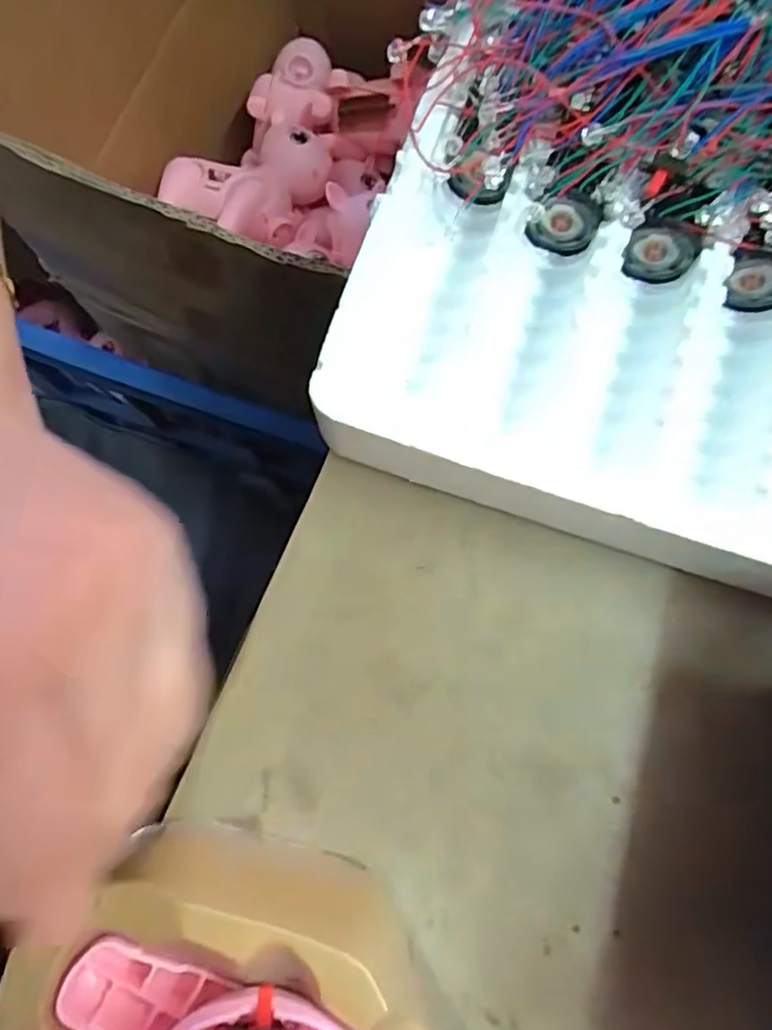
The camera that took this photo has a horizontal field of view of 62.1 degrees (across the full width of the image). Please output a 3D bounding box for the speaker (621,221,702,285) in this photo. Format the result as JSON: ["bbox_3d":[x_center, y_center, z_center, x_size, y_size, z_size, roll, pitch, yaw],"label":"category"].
[{"bbox_3d":[0.092,-0.088,0.217,0.022,0.024,0.006,19,78,5],"label":"speaker"}]

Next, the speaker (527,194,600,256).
[{"bbox_3d":[0.061,-0.099,0.219,0.022,0.023,0.006,12,77,4],"label":"speaker"}]

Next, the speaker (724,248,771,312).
[{"bbox_3d":[0.124,-0.077,0.214,0.024,0.021,0.007,8,77,3],"label":"speaker"}]

